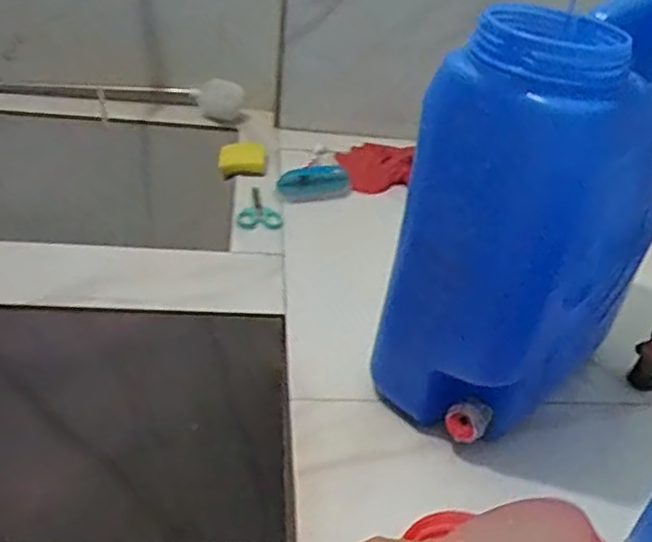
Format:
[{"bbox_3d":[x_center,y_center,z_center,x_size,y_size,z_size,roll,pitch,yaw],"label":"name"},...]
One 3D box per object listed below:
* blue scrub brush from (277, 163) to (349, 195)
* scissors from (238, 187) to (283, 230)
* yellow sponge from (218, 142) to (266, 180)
[{"bbox_3d":[-0.020,-0.148,1.073,0.118,0.031,0.035,-10,40,-22],"label":"blue scrub brush"},{"bbox_3d":[-0.099,-0.099,1.031,0.066,0.016,0.113,3,37,-5],"label":"scissors"},{"bbox_3d":[-0.139,-0.192,1.124,0.079,0.043,0.062,4,37,-4],"label":"yellow sponge"}]

